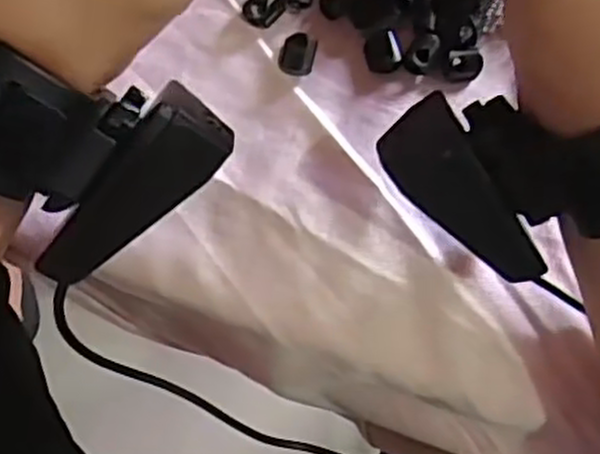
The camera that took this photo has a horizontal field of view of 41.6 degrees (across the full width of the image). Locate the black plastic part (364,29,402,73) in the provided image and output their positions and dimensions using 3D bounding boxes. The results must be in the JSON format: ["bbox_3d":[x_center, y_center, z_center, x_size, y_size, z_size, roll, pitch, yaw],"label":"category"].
[{"bbox_3d":[0.032,-0.068,0.304,0.013,0.004,0.016,-11,89,-5],"label":"black plastic part"}]

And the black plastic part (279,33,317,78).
[{"bbox_3d":[-0.001,-0.067,0.304,0.013,0.005,0.016,18,87,-4],"label":"black plastic part"}]

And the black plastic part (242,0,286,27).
[{"bbox_3d":[-0.014,-0.085,0.303,0.013,0.004,0.016,41,85,-2],"label":"black plastic part"}]

